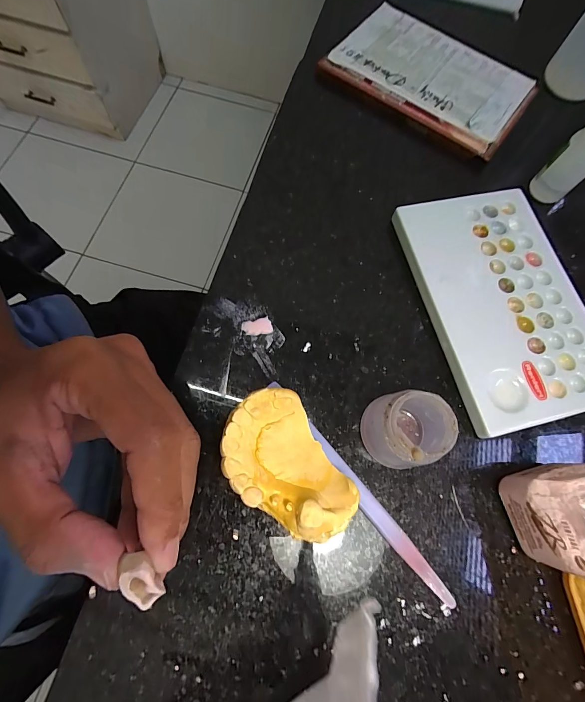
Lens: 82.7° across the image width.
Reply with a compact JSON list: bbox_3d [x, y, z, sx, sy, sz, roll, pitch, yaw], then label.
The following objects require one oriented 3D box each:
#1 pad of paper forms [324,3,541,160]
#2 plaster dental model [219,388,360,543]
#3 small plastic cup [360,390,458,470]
[{"bbox_3d":[0.110,-0.217,0.262,0.147,0.013,0.085,34,73,7],"label":"pad of paper forms"},{"bbox_3d":[-0.004,0.056,0.162,0.043,0.037,0.069,-31,75,-10],"label":"plaster dental model"},{"bbox_3d":[0.057,0.040,0.168,0.036,0.041,0.034,0,72,-1],"label":"small plastic cup"}]

